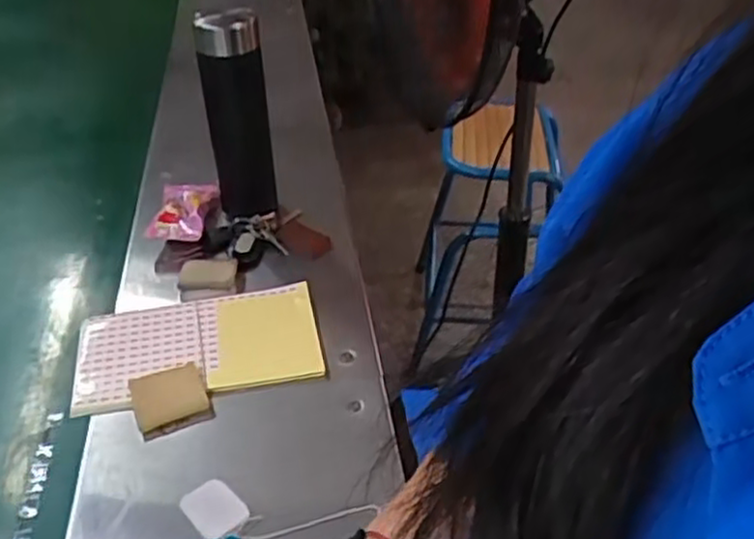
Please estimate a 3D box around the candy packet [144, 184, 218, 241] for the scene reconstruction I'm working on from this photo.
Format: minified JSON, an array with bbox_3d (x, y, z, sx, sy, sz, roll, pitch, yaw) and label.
[{"bbox_3d":[-0.221,-0.065,0.831,0.067,0.033,0.111,-1,37,0],"label":"candy packet"}]

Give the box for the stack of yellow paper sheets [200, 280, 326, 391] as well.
[{"bbox_3d":[-0.109,0.058,0.680,0.104,0.013,0.122,-10,38,-9],"label":"stack of yellow paper sheets"}]

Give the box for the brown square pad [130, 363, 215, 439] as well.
[{"bbox_3d":[-0.174,0.105,0.614,0.059,0.021,0.056,-18,40,-18],"label":"brown square pad"}]

